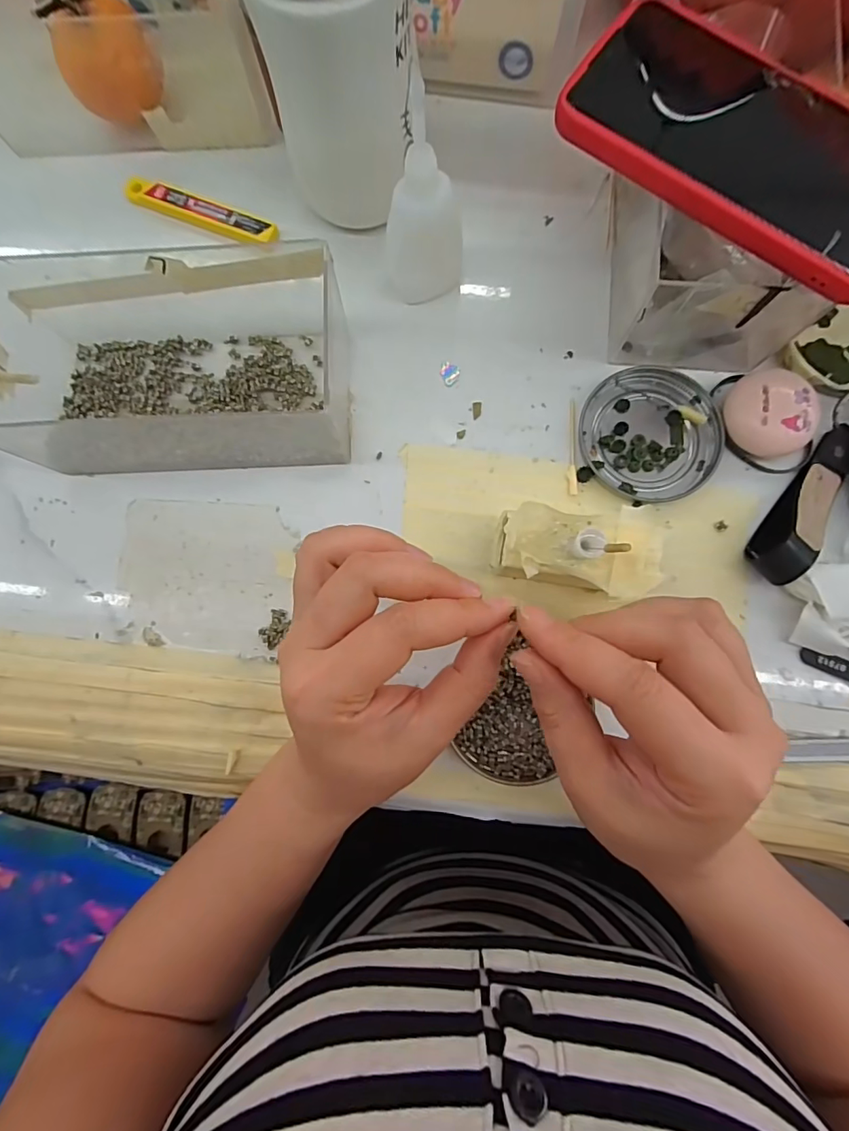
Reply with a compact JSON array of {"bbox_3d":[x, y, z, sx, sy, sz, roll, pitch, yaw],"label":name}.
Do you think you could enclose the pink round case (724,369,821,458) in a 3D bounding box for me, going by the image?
[{"bbox_3d":[0.192,-0.084,0.277,0.041,0.023,0.047,-22,82,-1],"label":"pink round case"}]

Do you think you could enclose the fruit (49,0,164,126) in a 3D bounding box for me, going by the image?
[{"bbox_3d":[-0.189,-0.301,0.301,0.056,0.050,0.056,-27,82,-2],"label":"fruit"}]

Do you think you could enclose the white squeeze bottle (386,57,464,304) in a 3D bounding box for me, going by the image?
[{"bbox_3d":[0.000,-0.181,0.259,0.039,0.105,0.033,7,82,3],"label":"white squeeze bottle"}]

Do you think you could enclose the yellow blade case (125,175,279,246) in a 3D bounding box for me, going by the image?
[{"bbox_3d":[-0.142,-0.224,0.315,0.103,0.005,0.020,23,84,5],"label":"yellow blade case"}]

